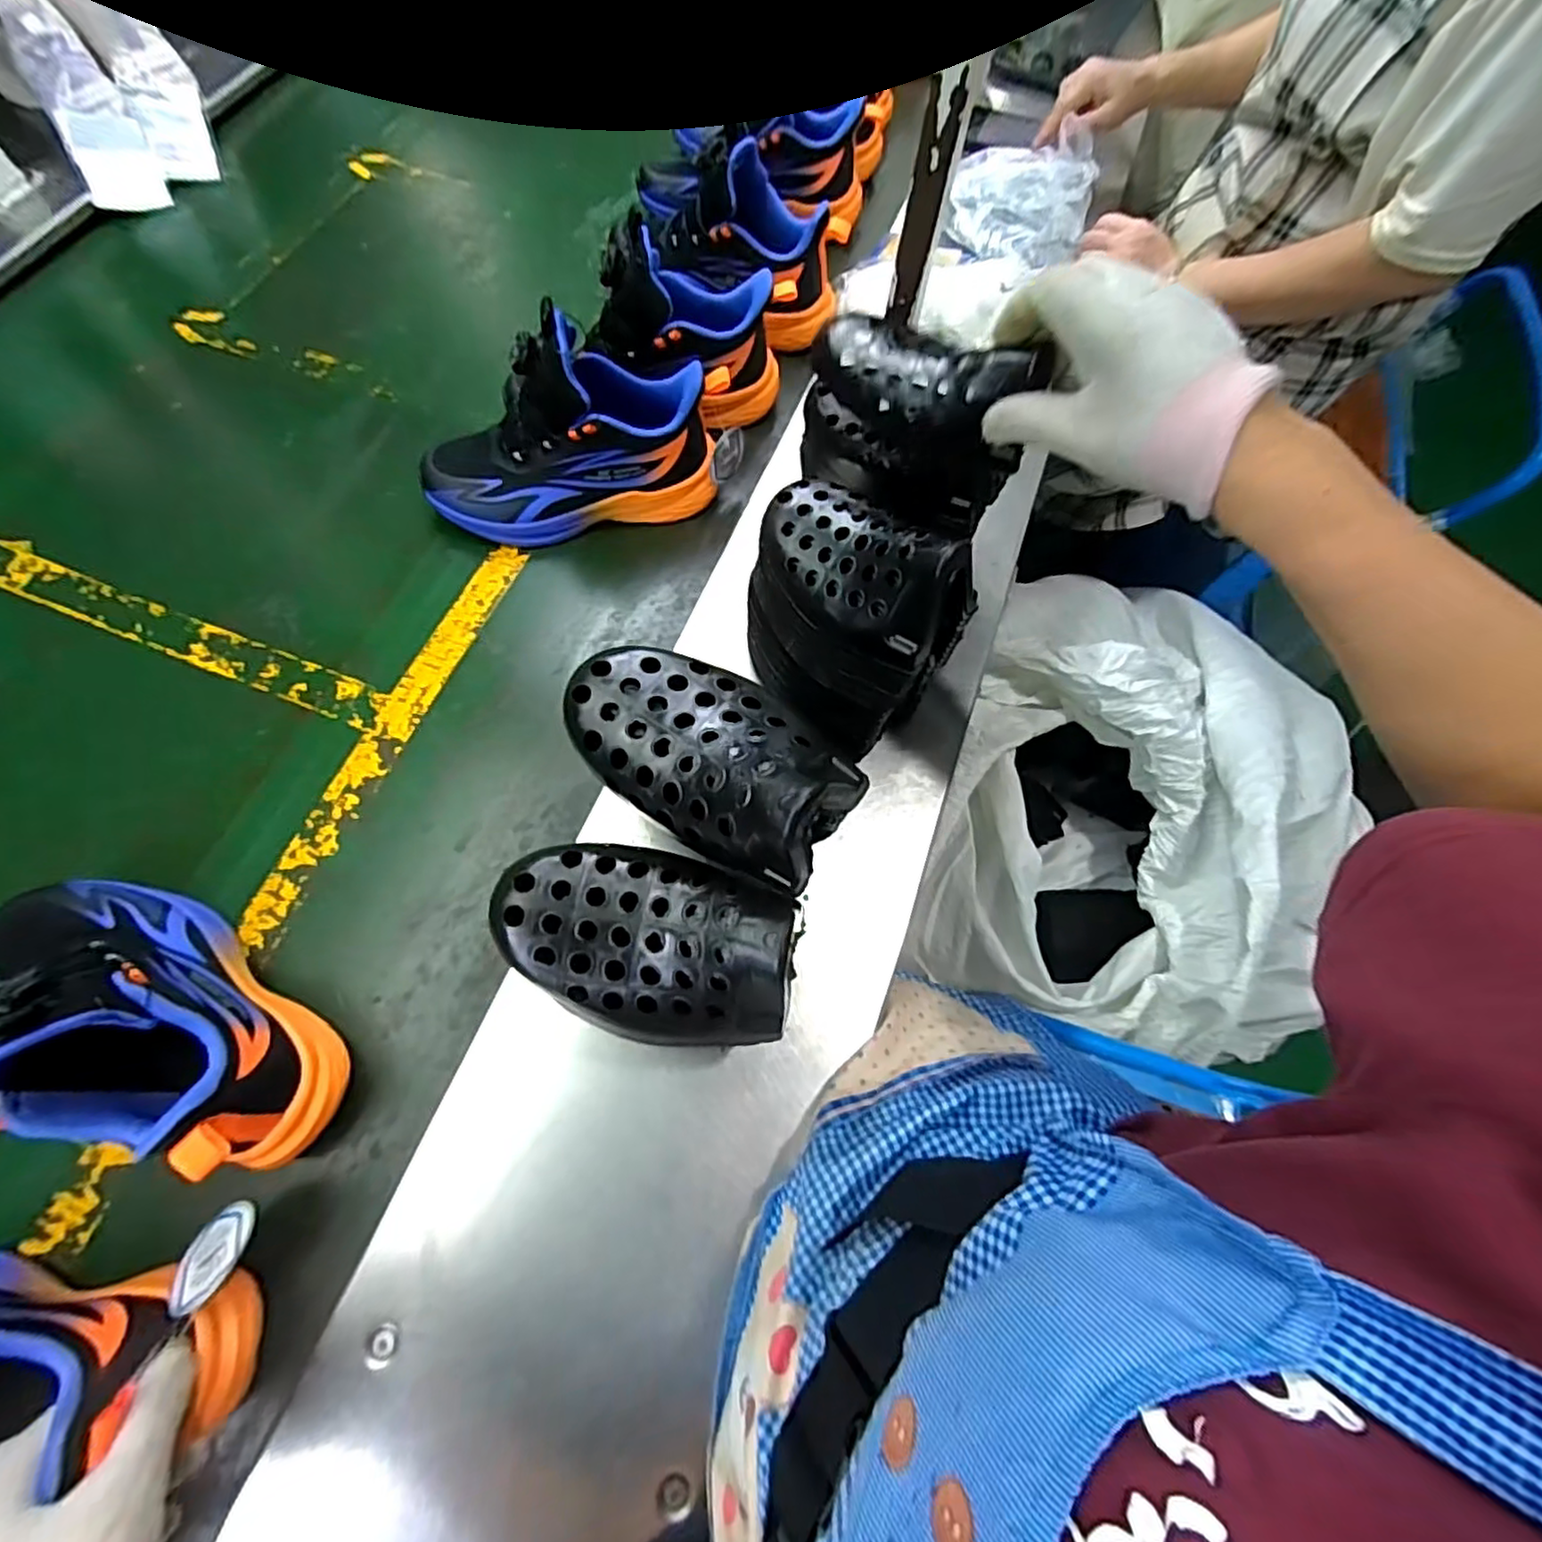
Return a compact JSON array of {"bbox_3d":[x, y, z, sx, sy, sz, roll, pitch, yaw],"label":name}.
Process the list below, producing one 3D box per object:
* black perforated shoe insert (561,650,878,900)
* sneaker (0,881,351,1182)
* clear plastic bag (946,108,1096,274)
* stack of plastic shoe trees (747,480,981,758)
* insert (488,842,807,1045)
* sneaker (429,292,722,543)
[{"bbox_3d":[-0.028,-0.015,0.304,0.143,0.051,0.085,37,71,10],"label":"black perforated shoe insert"},{"bbox_3d":[-0.362,0.133,0.372,0.231,0.142,0.087,34,71,11],"label":"sneaker"},{"bbox_3d":[0.278,-0.641,0.735,0.150,0.067,0.154,16,68,5],"label":"clear plastic bag"},{"bbox_3d":[0.043,-0.095,0.443,0.082,0.184,0.134,-42,77,-18],"label":"stack of plastic shoe trees"},{"bbox_3d":[-0.059,0.077,0.308,0.137,0.050,0.081,10,68,0],"label":"insert"},{"bbox_3d":[-0.169,-0.268,0.544,0.242,0.145,0.083,-10,69,-6],"label":"sneaker"}]

